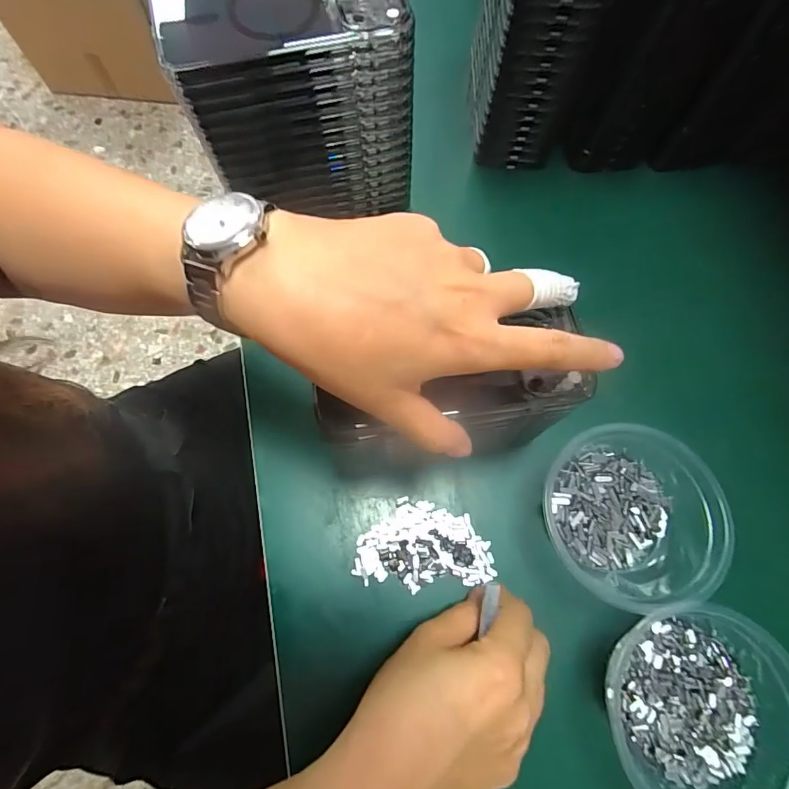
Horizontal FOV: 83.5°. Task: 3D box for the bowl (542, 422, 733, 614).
[{"bbox_3d":[0.156,0.081,0.290,0.095,0.049,0.112,-33,75,-12],"label":"bowl"}]

